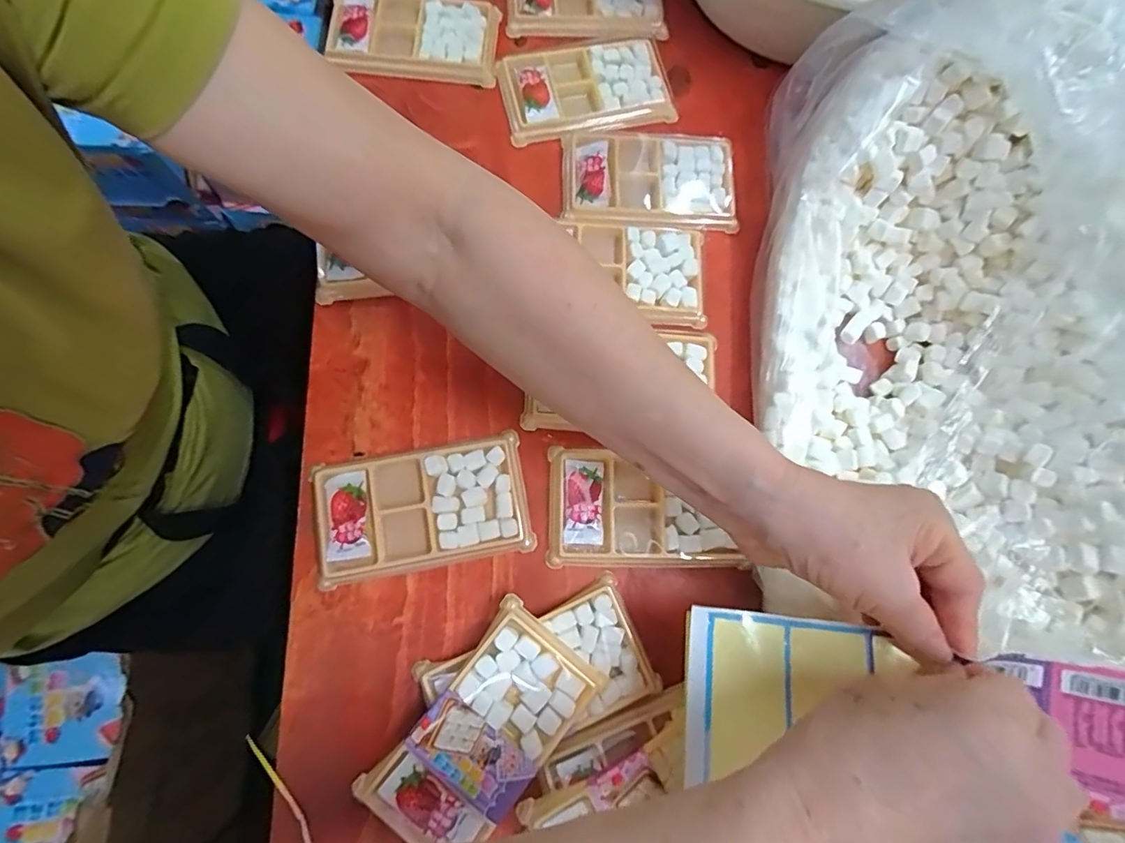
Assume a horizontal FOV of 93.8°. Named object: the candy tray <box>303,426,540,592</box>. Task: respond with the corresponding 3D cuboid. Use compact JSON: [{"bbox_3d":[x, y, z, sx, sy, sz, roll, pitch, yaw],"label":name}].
[{"bbox_3d":[-0.092,0.057,0.346,0.134,0.014,0.076,-10,78,-6],"label":"candy tray"}]

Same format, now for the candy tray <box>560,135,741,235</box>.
[{"bbox_3d":[0.068,-0.185,0.412,0.135,0.016,0.085,3,77,-3],"label":"candy tray"}]

